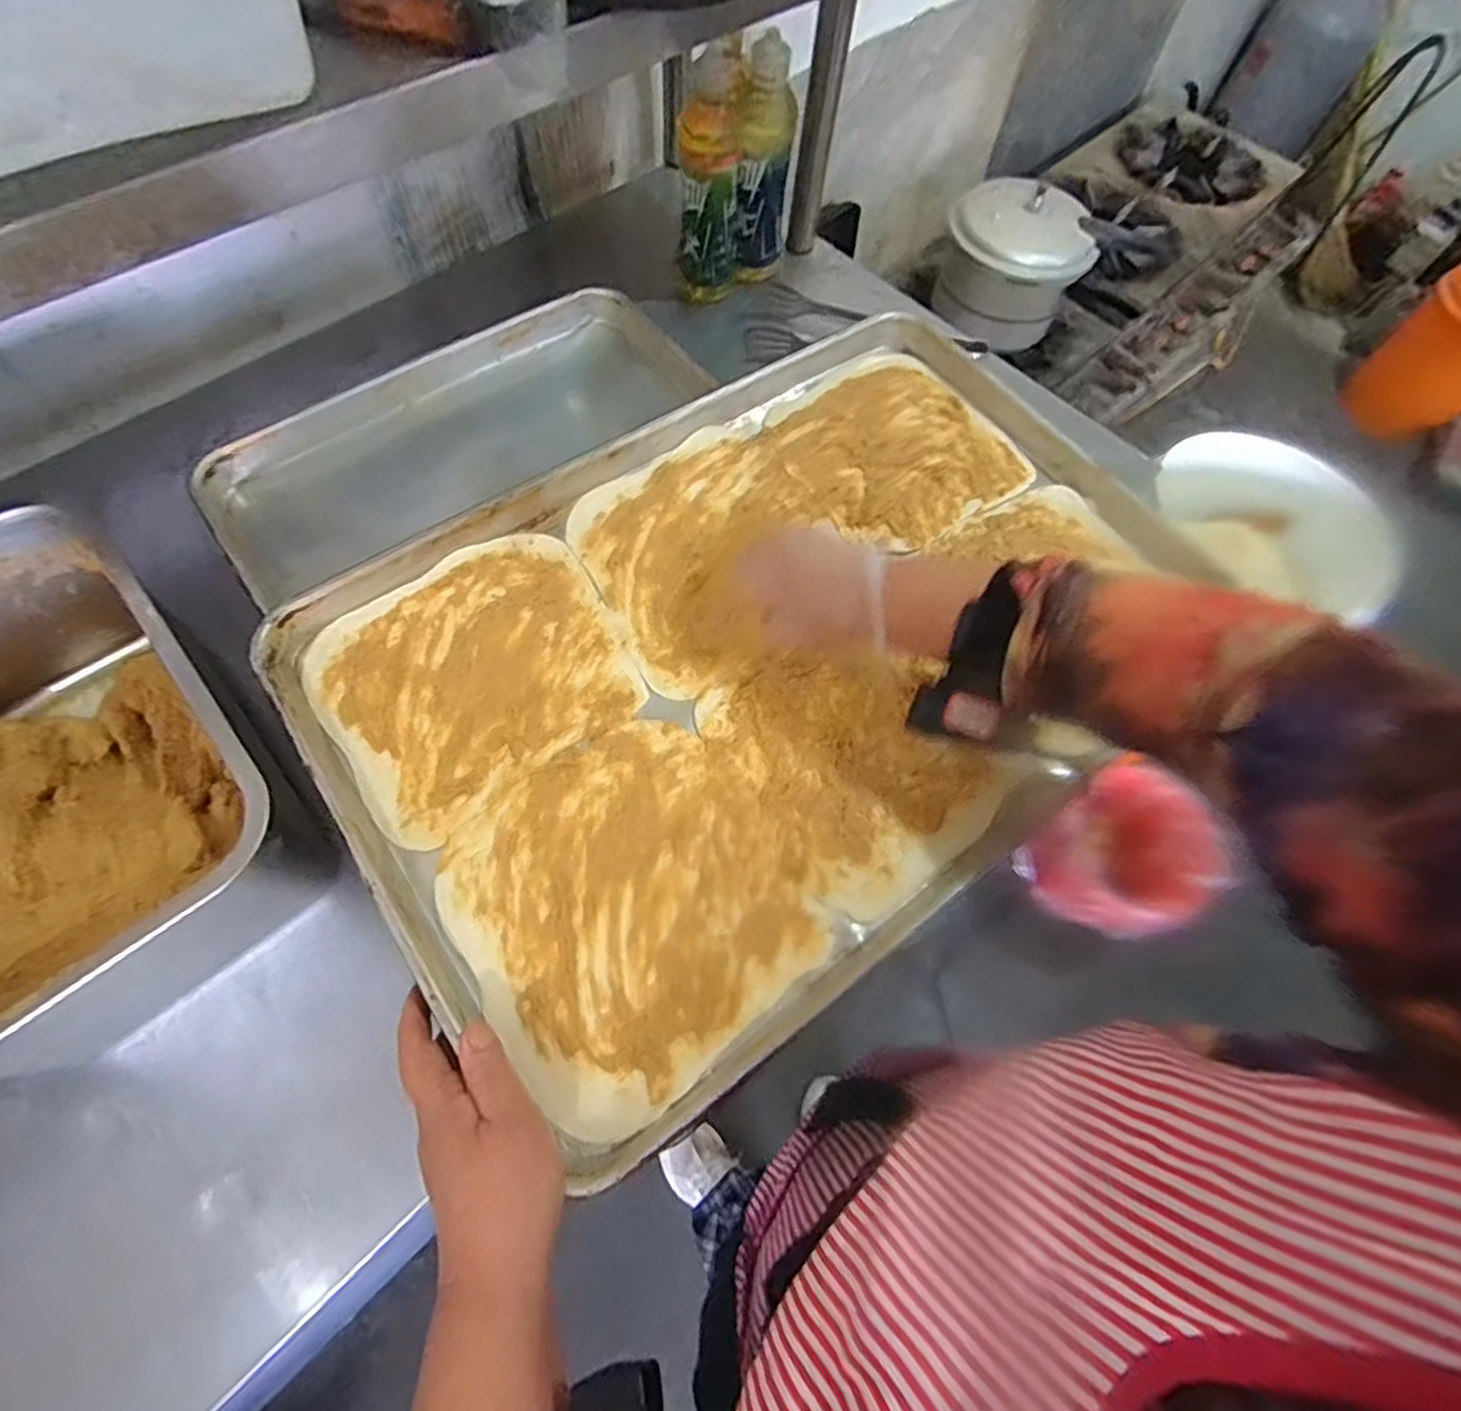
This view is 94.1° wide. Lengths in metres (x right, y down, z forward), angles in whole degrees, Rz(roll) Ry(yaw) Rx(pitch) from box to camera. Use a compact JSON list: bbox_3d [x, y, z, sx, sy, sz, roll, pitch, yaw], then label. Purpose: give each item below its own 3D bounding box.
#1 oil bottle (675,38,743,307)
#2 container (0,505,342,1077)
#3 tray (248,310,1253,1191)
[{"bbox_3d":[-0.023,-0.587,0.772,0.069,0.229,0.089,12,61,2],"label":"oil bottle"},{"bbox_3d":[-0.476,0.067,0.478,0.264,0.168,0.350,-37,70,-21],"label":"container"},{"bbox_3d":[0.045,-0.060,0.484,0.611,0.038,0.398,-35,71,-17],"label":"tray"}]

